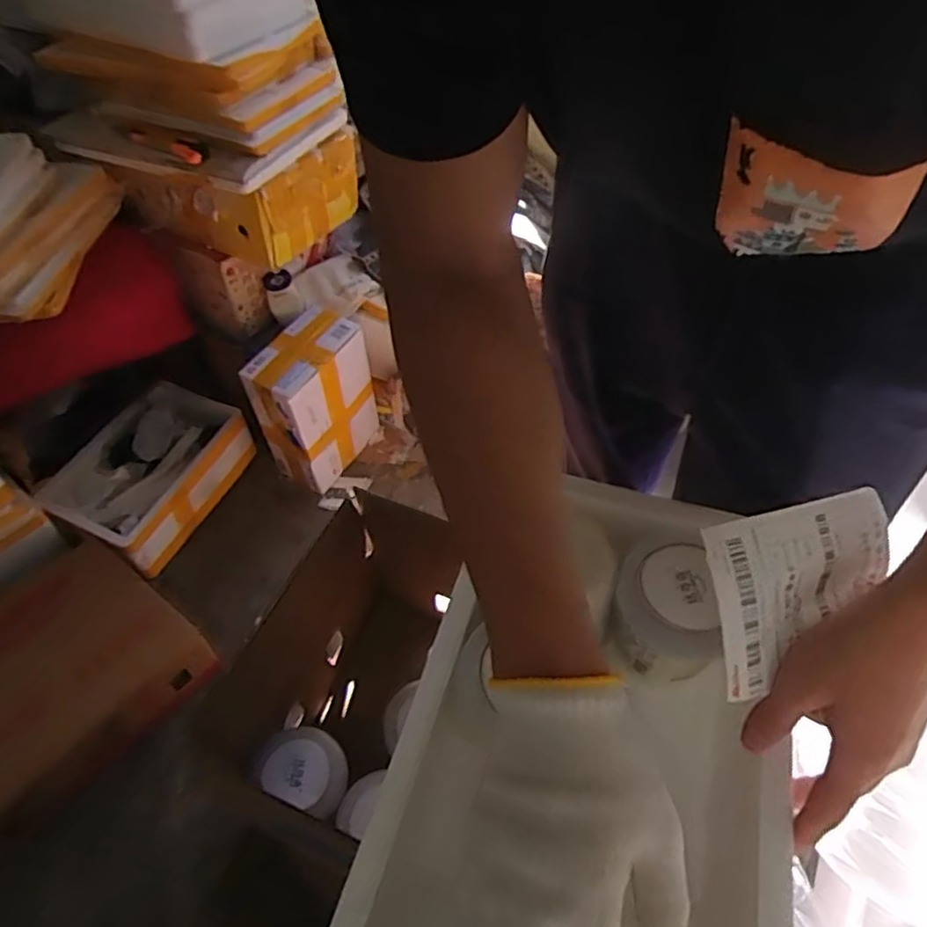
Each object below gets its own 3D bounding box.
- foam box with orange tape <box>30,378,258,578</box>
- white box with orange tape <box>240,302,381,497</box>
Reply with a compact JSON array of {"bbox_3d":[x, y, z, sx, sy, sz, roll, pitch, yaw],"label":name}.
[{"bbox_3d":[-0.599,0.018,1.255,0.246,0.139,0.332,20,54,17],"label":"foam box with orange tape"},{"bbox_3d":[-0.279,-0.122,1.237,0.126,0.295,0.210,24,55,20],"label":"white box with orange tape"}]

